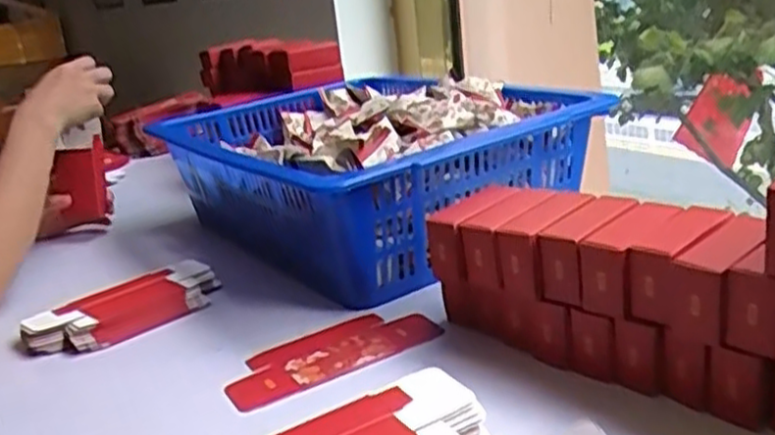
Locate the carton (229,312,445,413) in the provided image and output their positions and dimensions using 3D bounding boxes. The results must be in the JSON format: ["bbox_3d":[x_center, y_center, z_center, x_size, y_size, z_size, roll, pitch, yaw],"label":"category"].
[{"bbox_3d":[-0.047,0.108,0.612,0.179,0.008,0.088,-17,21,-30],"label":"carton"}]

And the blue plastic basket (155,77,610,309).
[{"bbox_3d":[-0.012,-0.058,0.869,0.382,0.151,0.483,-18,21,-31],"label":"blue plastic basket"}]

